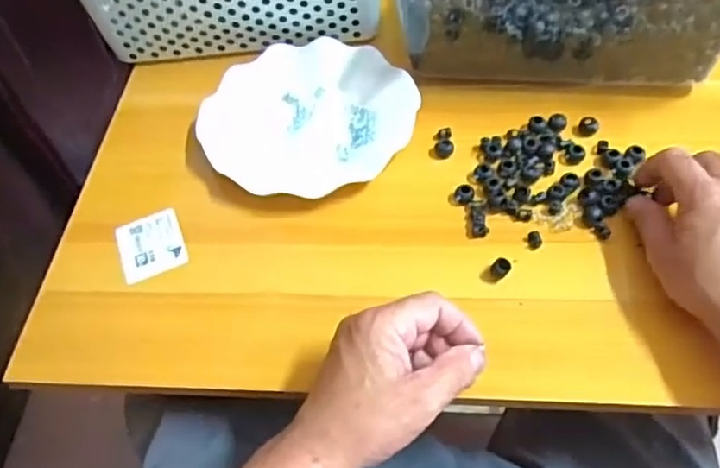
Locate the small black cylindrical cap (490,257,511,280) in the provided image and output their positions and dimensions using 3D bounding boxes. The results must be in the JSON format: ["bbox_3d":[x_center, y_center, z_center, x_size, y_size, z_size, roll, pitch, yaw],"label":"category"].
[{"bbox_3d":[0.103,0.025,0.462,0.013,0.010,0.015,28,62,23],"label":"small black cylindrical cap"}]

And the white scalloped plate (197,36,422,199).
[{"bbox_3d":[-0.049,-0.105,0.564,0.181,0.025,0.171,-3,54,4],"label":"white scalloped plate"}]

